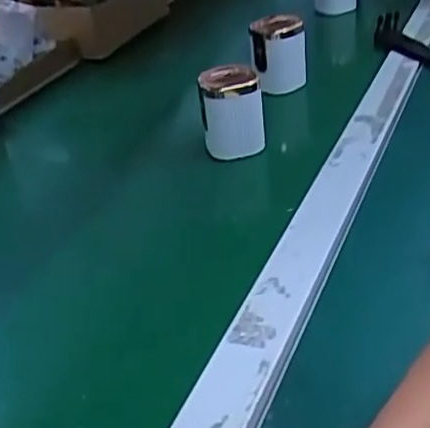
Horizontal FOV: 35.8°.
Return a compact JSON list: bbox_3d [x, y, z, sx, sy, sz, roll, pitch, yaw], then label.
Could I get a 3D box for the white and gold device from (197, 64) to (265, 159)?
[{"bbox_3d":[0.014,-0.100,0.629,0.056,0.076,0.049,-9,32,-4],"label":"white and gold device"}]

